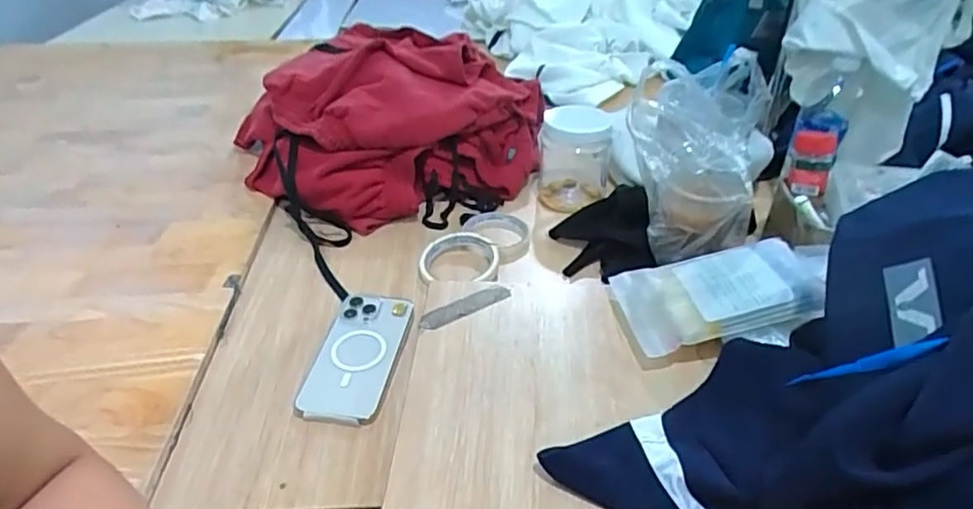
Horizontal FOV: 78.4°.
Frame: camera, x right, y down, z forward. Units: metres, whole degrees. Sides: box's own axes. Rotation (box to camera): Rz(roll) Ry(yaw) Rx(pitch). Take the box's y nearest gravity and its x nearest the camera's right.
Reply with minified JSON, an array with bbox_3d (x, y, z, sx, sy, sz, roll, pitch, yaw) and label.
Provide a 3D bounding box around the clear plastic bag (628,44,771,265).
[{"bbox_3d":[0.270,-0.136,0.733,0.153,0.165,0.322,14,39,19],"label":"clear plastic bag"}]

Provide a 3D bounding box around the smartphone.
[{"bbox_3d":[-0.129,0.100,0.598,0.083,0.016,0.157,5,36,6],"label":"smartphone"}]

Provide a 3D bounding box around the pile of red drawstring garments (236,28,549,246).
[{"bbox_3d":[-0.148,-0.200,0.881,0.379,0.169,0.375,-28,45,-33],"label":"pile of red drawstring garments"}]

